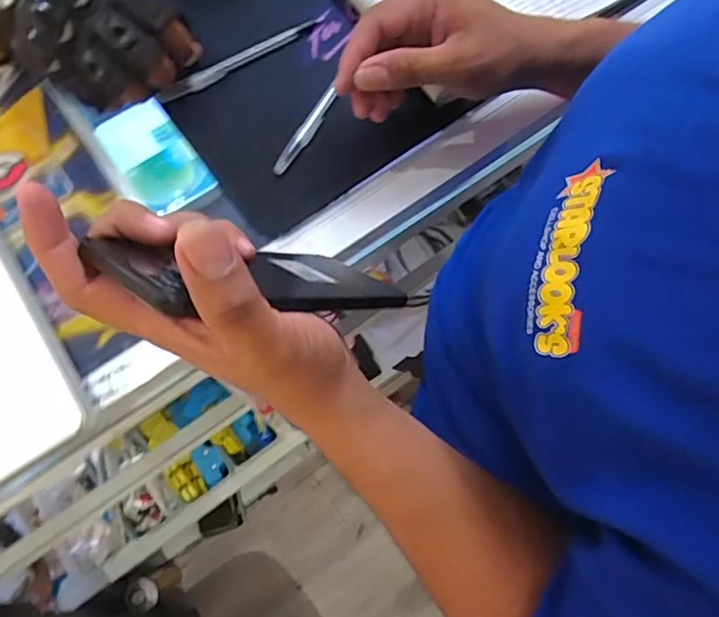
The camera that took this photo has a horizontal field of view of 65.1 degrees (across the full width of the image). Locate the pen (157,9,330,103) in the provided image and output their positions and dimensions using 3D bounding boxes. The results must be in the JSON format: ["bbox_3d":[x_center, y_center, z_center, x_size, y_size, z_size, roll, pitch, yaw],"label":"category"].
[{"bbox_3d":[-0.094,-0.212,0.472,0.161,0.013,0.006,-32,75,-11],"label":"pen"}]

